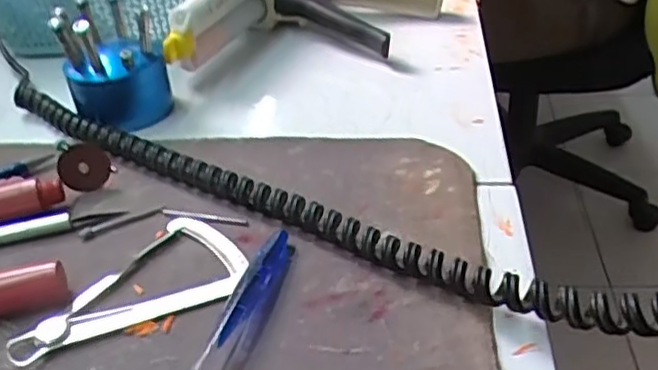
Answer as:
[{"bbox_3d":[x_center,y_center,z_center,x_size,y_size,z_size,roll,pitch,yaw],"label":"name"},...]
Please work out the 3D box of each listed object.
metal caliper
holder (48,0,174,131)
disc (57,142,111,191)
[{"bbox_3d":[-0.086,0.041,0.290,0.097,0.005,0.058,-18,37,-18],"label":"metal caliper"},{"bbox_3d":[-0.130,-0.077,0.411,0.056,0.066,0.049,-15,36,-14],"label":"holder"},{"bbox_3d":[-0.126,-0.009,0.350,0.024,0.026,0.004,24,13,-20],"label":"disc"}]

